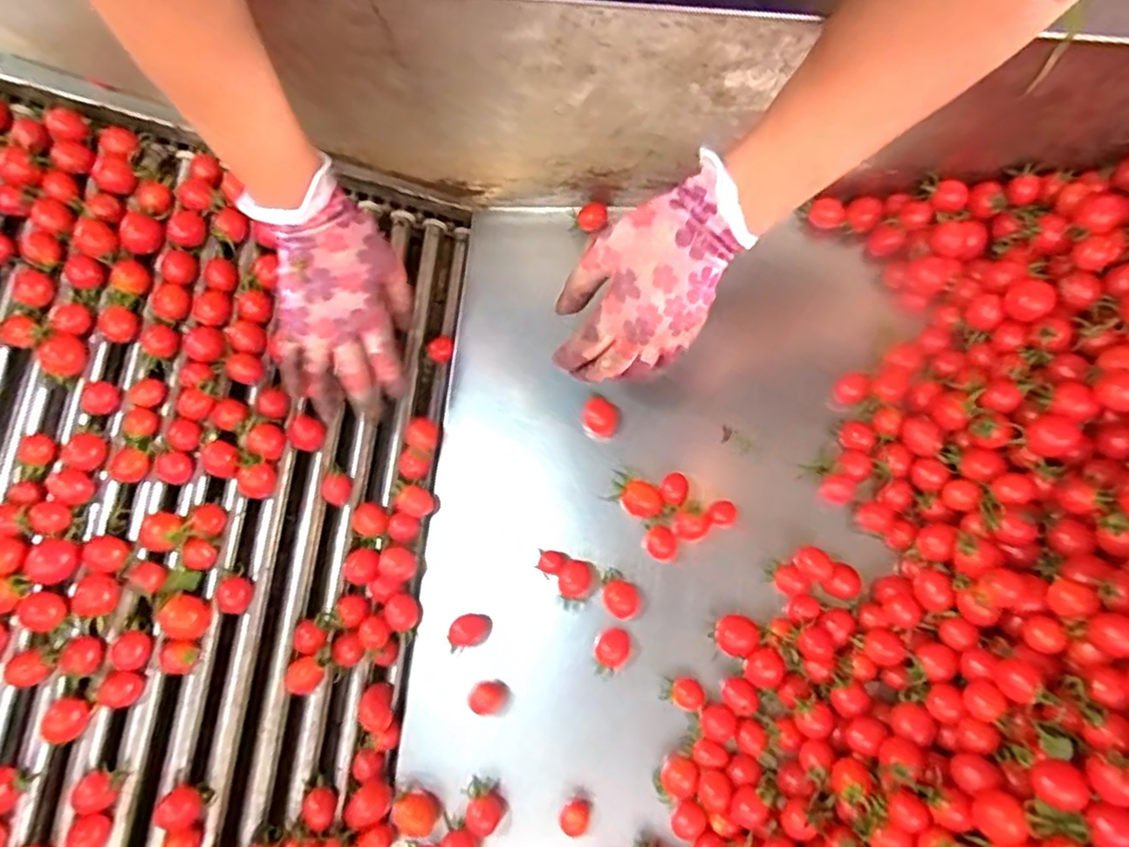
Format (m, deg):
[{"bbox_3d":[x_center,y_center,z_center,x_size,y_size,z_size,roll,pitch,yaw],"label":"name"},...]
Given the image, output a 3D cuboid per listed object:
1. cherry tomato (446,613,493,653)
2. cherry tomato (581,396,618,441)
[{"bbox_3d":[-0.079,0.172,0.570,0.037,0.020,0.025,-21,79,-5],"label":"cherry tomato"},{"bbox_3d":[0.031,-0.003,0.590,0.031,0.028,0.032,0,78,0],"label":"cherry tomato"}]

